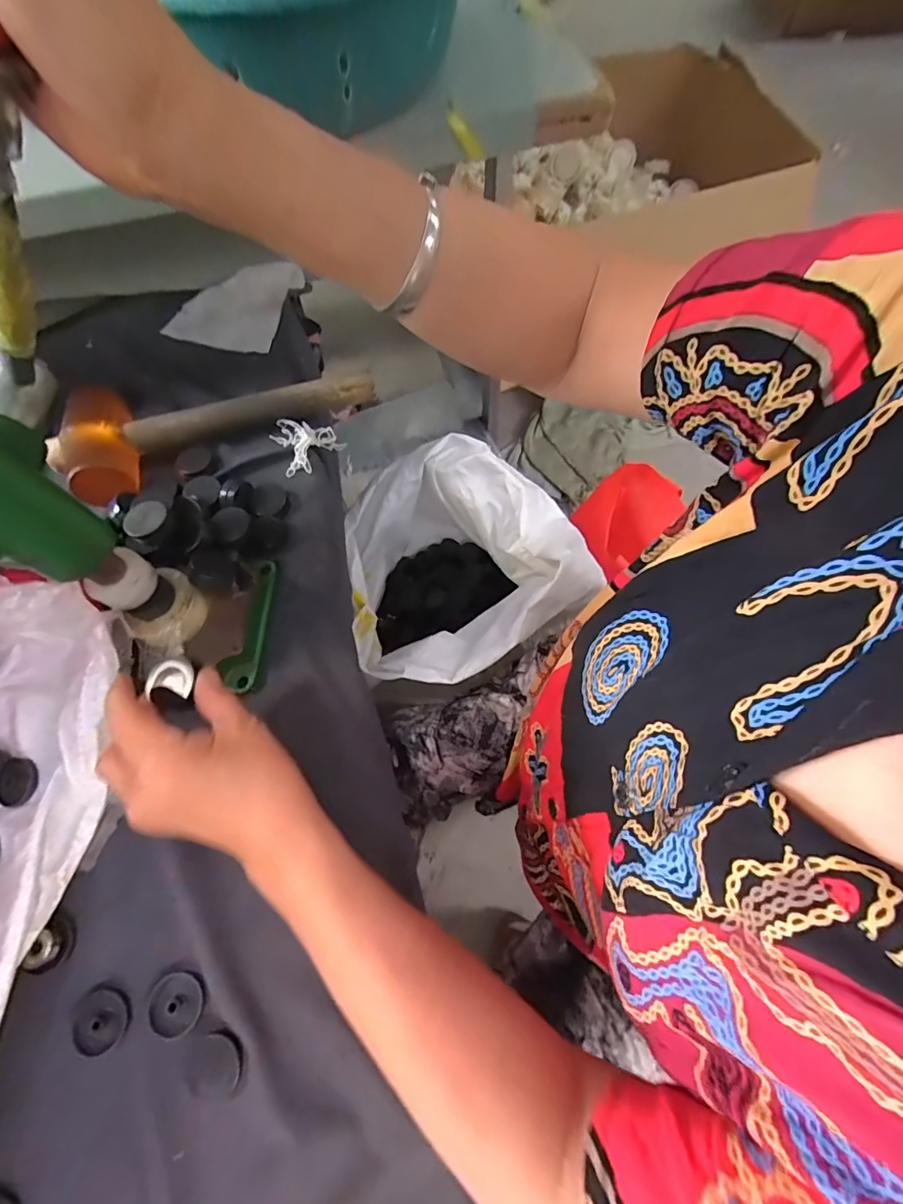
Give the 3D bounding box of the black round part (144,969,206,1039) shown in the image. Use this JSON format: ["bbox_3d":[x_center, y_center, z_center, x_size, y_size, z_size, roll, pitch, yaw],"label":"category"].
[{"bbox_3d":[-0.174,0.253,0.304,0.033,0.006,0.033,-1,67,2],"label":"black round part"}]

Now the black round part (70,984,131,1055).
[{"bbox_3d":[-0.223,0.265,0.304,0.033,0.010,0.031,-1,67,2],"label":"black round part"}]

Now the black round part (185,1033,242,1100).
[{"bbox_3d":[-0.144,0.282,0.292,0.032,0.004,0.030,-1,67,2],"label":"black round part"}]

